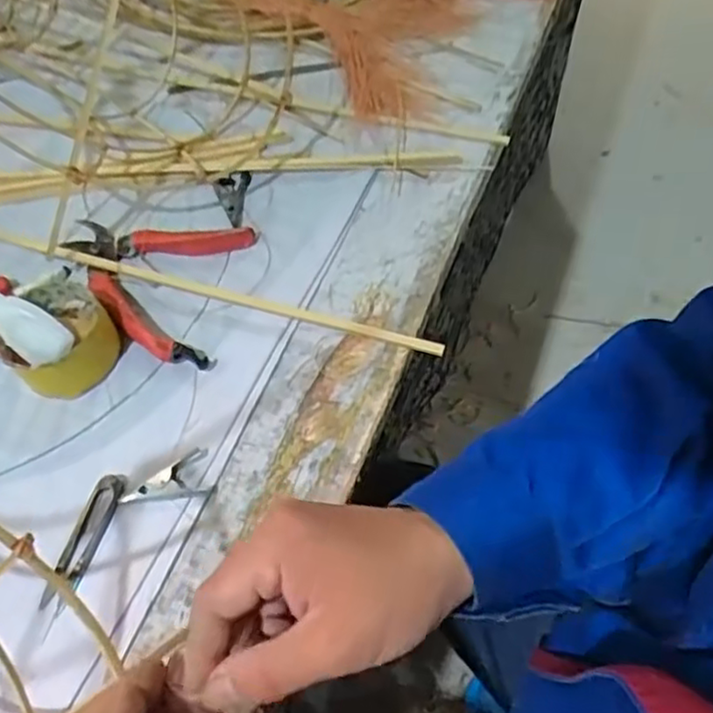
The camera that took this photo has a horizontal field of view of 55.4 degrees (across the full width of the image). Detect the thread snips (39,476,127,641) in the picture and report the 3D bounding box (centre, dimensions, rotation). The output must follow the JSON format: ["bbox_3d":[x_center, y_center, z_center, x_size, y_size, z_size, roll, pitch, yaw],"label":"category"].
[{"bbox_3d":[-0.187,0.129,0.456,0.025,0.007,0.106,12,59,13],"label":"thread snips"}]

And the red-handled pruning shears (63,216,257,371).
[{"bbox_3d":[-0.179,-0.063,0.564,0.159,0.018,0.132,7,58,10],"label":"red-handled pruning shears"}]

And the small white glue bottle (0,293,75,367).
[{"bbox_3d":[-0.250,-0.025,0.503,0.086,0.022,0.037,34,94,3],"label":"small white glue bottle"}]

